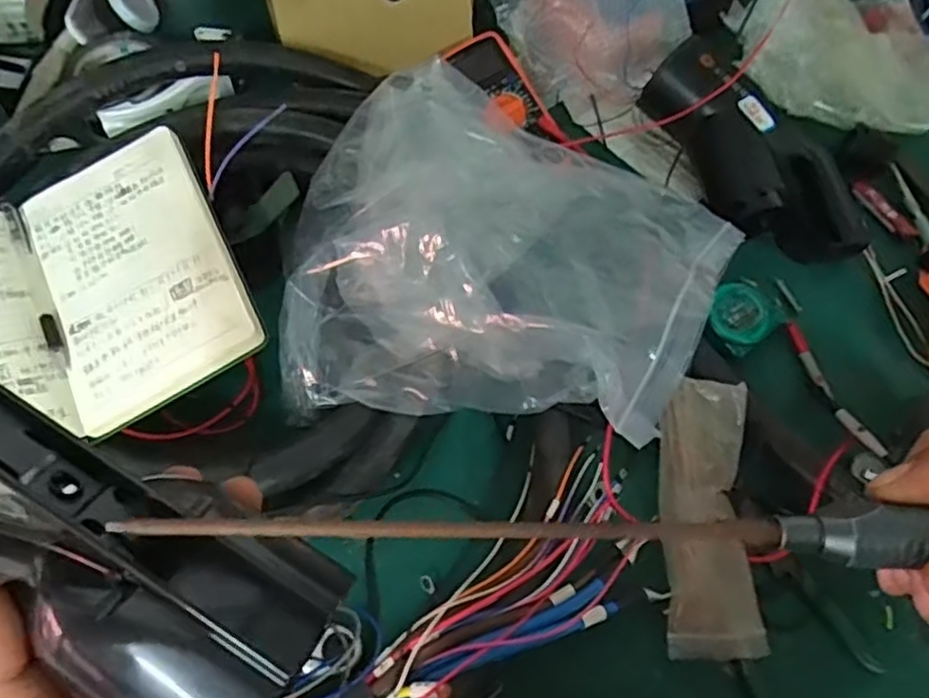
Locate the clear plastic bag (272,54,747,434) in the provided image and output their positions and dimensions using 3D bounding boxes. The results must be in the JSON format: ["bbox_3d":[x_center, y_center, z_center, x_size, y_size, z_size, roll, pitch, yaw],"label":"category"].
[{"bbox_3d":[0.039,-0.081,0.547,0.341,0.106,0.281,11,65,2],"label":"clear plastic bag"}]

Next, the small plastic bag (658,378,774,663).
[{"bbox_3d":[0.191,0.129,0.548,0.069,0.030,0.209,3,65,-2],"label":"small plastic bag"}]

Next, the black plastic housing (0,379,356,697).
[{"bbox_3d":[-0.140,0.048,0.218,0.202,0.049,0.069,31,67,5],"label":"black plastic housing"}]

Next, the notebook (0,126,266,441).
[{"bbox_3d":[-0.311,-0.031,0.510,0.278,0.056,0.209,-24,69,-14],"label":"notebook"}]

